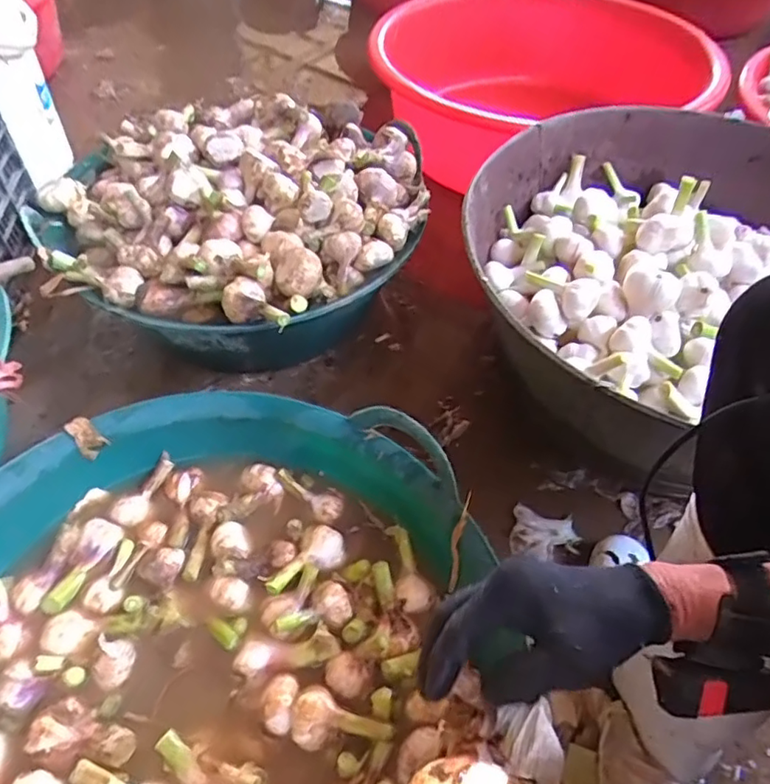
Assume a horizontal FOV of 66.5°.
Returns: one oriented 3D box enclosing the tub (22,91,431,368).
[{"bbox_3d":[-0.206,-0.225,0.865,0.489,0.234,0.424,10,53,7],"label":"tub"}]

